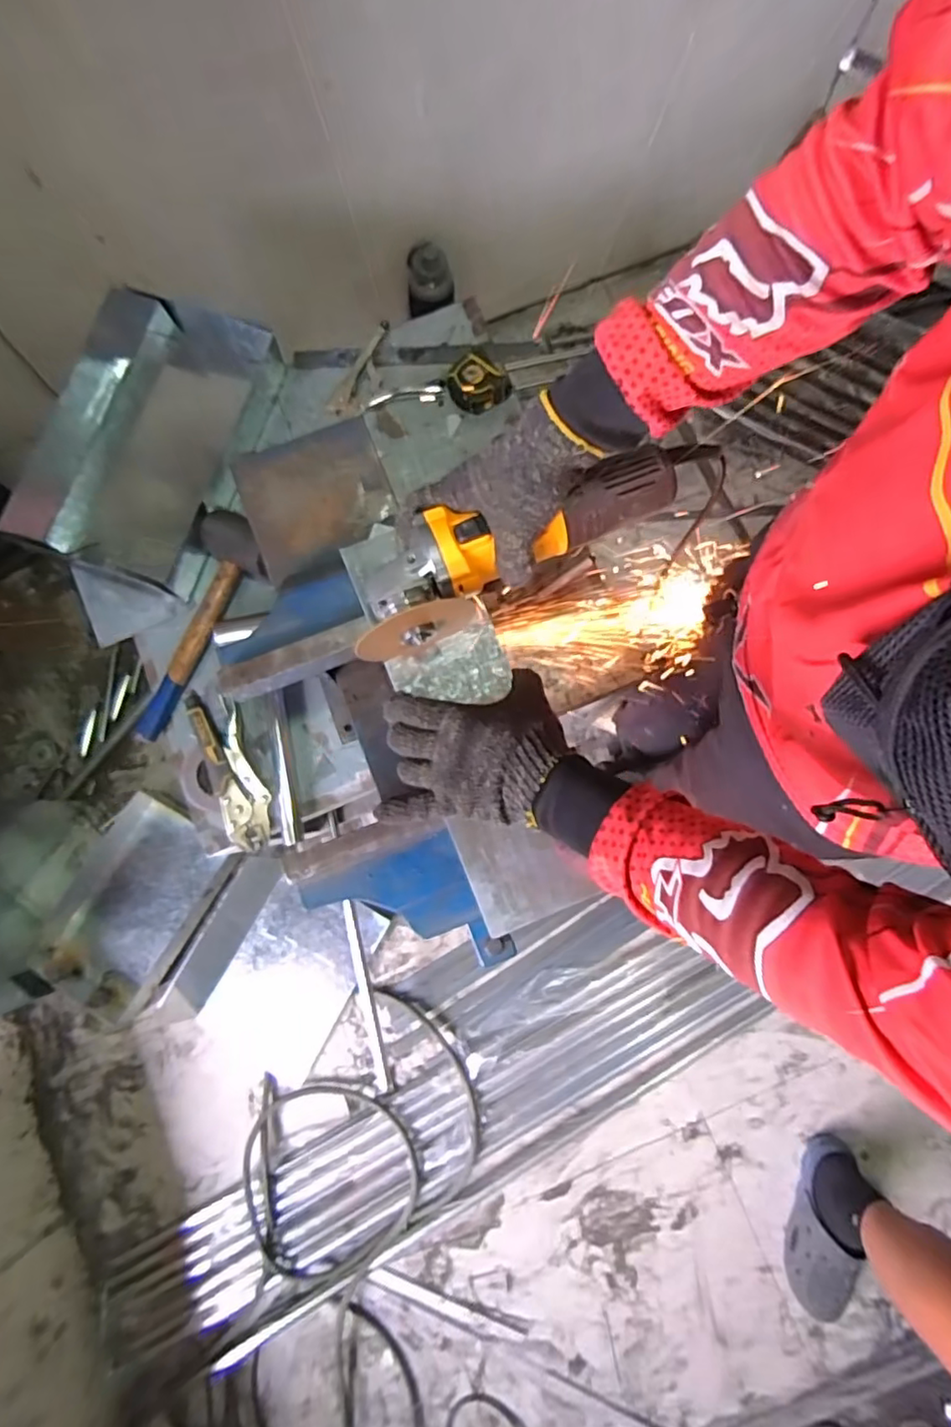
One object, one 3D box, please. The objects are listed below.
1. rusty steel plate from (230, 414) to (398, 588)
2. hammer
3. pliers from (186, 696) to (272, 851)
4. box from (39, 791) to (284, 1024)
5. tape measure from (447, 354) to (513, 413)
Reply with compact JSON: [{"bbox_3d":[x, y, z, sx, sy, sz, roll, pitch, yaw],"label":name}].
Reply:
[{"bbox_3d":[-0.166,-0.231,0.638,0.148,0.010,0.146,-21,79,-7],"label":"rusty steel plate"},{"bbox_3d":[-0.360,-0.115,0.775,0.094,0.061,0.308,18,81,5],"label":"hammer"},{"bbox_3d":[-0.307,0.072,0.762,0.058,0.027,0.203,-20,94,-4],"label":"pliers"},{"bbox_3d":[-0.622,0.388,1.207,0.324,0.138,0.373,30,82,7],"label":"box"},{"bbox_3d":[0.003,-0.465,0.848,0.085,0.034,0.071,-17,80,-1],"label":"tape measure"}]

